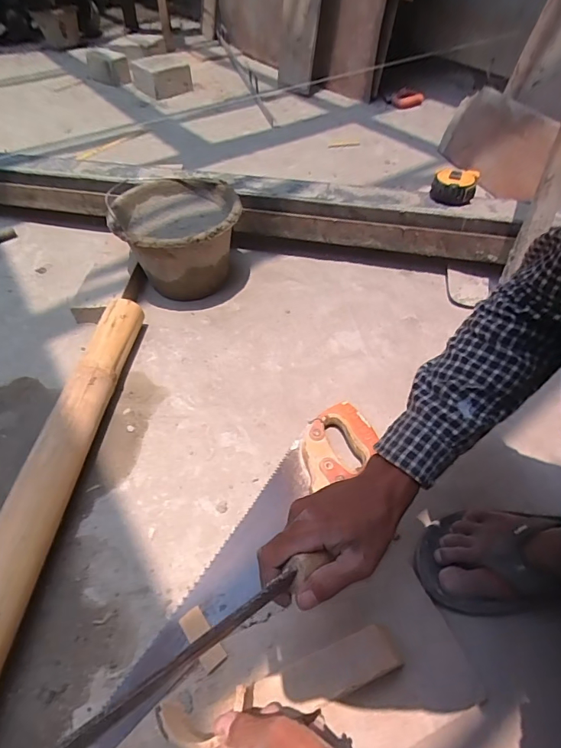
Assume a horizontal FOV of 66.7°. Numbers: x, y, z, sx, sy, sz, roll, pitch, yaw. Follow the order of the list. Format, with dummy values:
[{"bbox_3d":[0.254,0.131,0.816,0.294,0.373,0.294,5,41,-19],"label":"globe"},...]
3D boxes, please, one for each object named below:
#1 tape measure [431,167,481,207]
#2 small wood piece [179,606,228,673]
[{"bbox_3d":[0.332,-0.363,0.820,0.083,0.047,0.077,15,50,14],"label":"tape measure"},{"bbox_3d":[-0.085,0.286,0.462,0.025,0.008,0.062,-31,55,-24],"label":"small wood piece"}]

